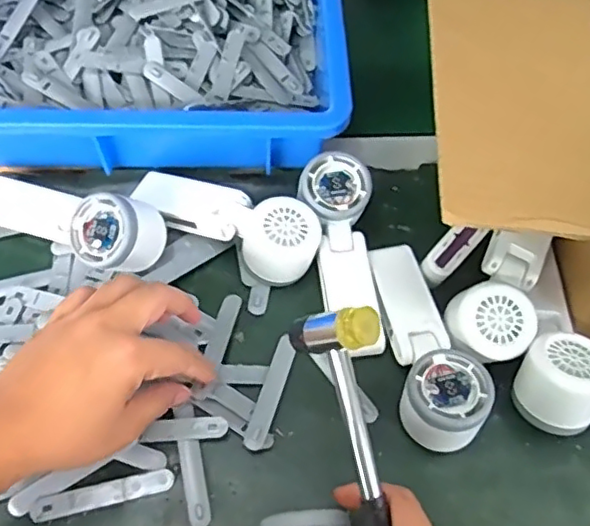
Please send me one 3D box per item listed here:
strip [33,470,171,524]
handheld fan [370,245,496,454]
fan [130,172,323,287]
[{"bbox_3d":[-0.134,0.163,0.429,0.096,0.008,0.015,-12,61,-8],"label":"strip"},{"bbox_3d":[0.098,0.056,0.465,0.056,0.052,0.163,-8,61,-6],"label":"handheld fan"},{"bbox_3d":[-0.058,-0.037,0.513,0.163,0.054,0.056,26,63,13],"label":"fan"}]

